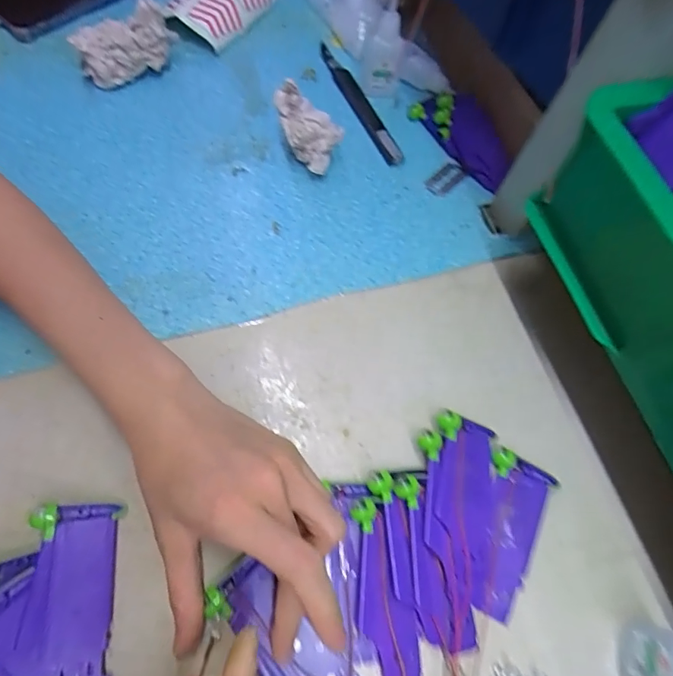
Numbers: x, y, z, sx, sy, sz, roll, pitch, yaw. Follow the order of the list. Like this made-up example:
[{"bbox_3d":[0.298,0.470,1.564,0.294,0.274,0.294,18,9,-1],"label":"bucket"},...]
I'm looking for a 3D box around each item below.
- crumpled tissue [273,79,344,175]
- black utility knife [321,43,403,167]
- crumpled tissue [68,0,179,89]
[{"bbox_3d":[-0.025,-0.162,0.340,0.054,0.051,0.042,11,66,0],"label":"crumpled tissue"},{"bbox_3d":[0.023,-0.220,0.402,0.015,0.020,0.161,-22,70,-15],"label":"black utility knife"},{"bbox_3d":[-0.182,-0.256,0.374,0.082,0.046,0.033,-29,72,-17],"label":"crumpled tissue"}]

